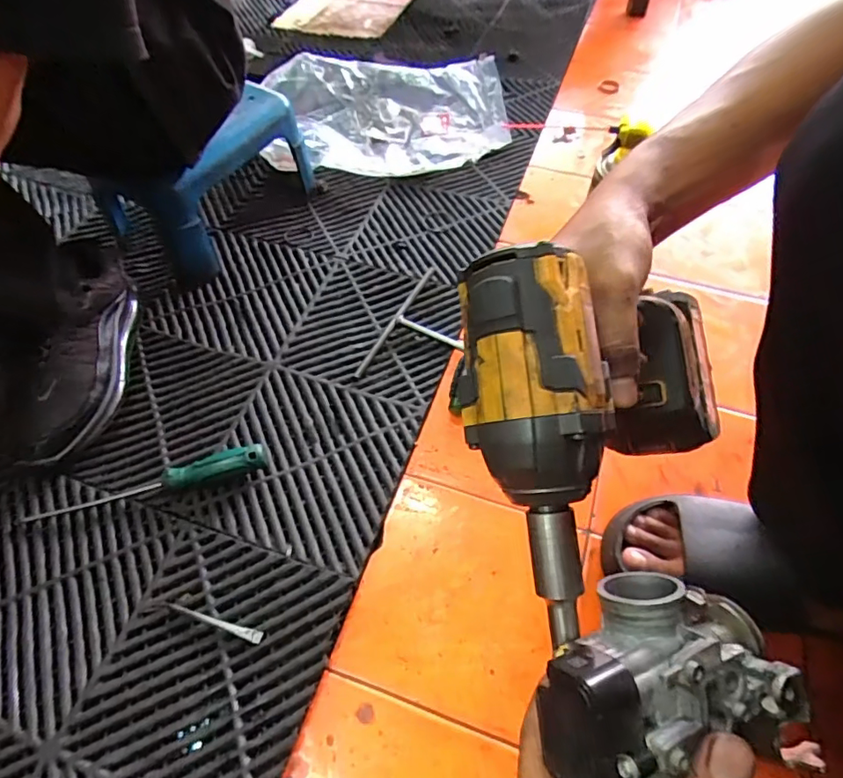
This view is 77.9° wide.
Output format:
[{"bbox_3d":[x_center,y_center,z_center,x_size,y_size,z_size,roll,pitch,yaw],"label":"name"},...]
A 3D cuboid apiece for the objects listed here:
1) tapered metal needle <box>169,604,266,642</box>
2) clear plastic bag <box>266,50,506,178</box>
[{"bbox_3d":[-0.189,0.213,0.475,0.096,0.005,0.009,13,57,9],"label":"tapered metal needle"},{"bbox_3d":[-0.054,-0.461,0.870,0.408,0.088,0.248,-3,56,-1],"label":"clear plastic bag"}]

